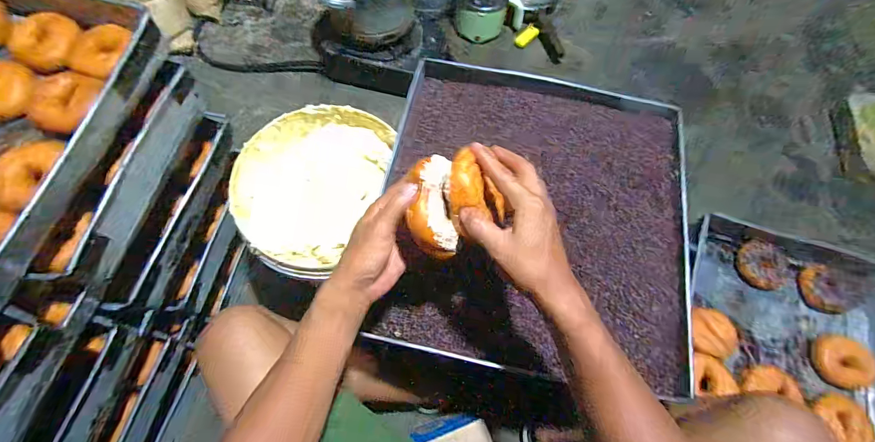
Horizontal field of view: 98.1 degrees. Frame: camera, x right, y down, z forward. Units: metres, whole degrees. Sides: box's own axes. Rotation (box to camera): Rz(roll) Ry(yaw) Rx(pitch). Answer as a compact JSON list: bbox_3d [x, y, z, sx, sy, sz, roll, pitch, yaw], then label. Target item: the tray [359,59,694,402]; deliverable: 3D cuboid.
[{"bbox_3d":[0.147,-0.018,0.579,0.451,0.050,0.489,11,69,3],"label":"tray"}]

